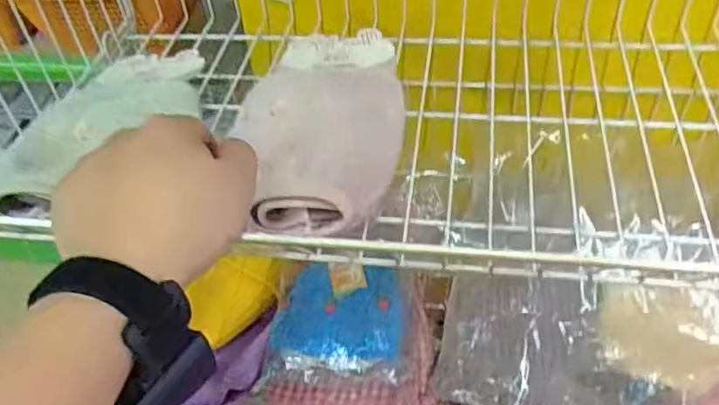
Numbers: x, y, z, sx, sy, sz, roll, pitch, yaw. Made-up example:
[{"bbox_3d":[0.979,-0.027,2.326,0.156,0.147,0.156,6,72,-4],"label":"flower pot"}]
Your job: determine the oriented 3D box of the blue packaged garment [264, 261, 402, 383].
[{"bbox_3d":[-0.022,0.128,0.720,0.147,0.042,0.163,5,46,10],"label":"blue packaged garment"}]

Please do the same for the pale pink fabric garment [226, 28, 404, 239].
[{"bbox_3d":[-0.030,-0.090,0.545,0.134,0.053,0.277,3,46,9],"label":"pale pink fabric garment"}]

